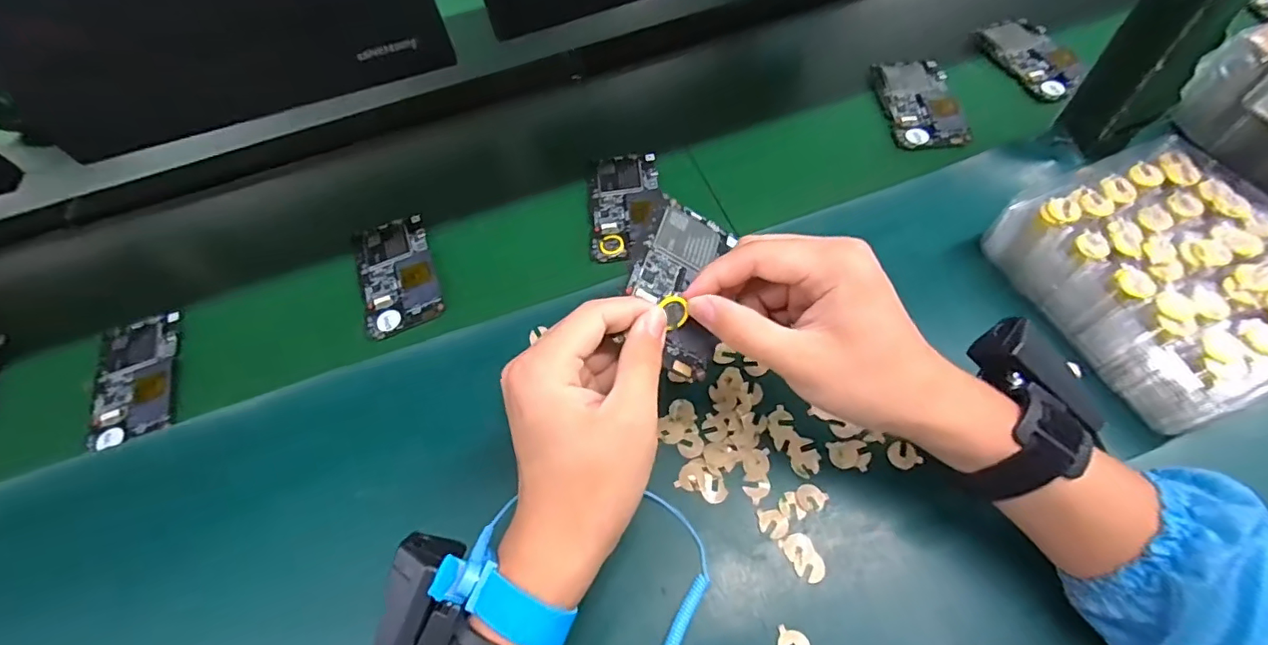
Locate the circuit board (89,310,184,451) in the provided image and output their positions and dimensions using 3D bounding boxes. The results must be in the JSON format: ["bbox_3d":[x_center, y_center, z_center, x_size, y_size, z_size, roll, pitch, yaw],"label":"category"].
[{"bbox_3d":[-0.416,0.043,0.445,0.063,0.011,0.120,-19,60,-9],"label":"circuit board"}]

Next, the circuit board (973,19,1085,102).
[{"bbox_3d":[0.398,-0.267,0.537,0.067,0.014,0.124,-14,55,-5],"label":"circuit board"}]

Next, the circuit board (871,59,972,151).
[{"bbox_3d":[0.277,-0.215,0.521,0.067,0.017,0.122,-6,55,8],"label":"circuit board"}]

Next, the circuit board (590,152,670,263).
[{"bbox_3d":[-0.007,-0.108,0.489,0.066,0.005,0.124,-7,59,4],"label":"circuit board"}]

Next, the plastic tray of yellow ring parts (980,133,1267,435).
[{"bbox_3d":[0.356,-0.042,0.368,0.145,0.058,0.192,-23,61,-8],"label":"plastic tray of yellow ring parts"}]

